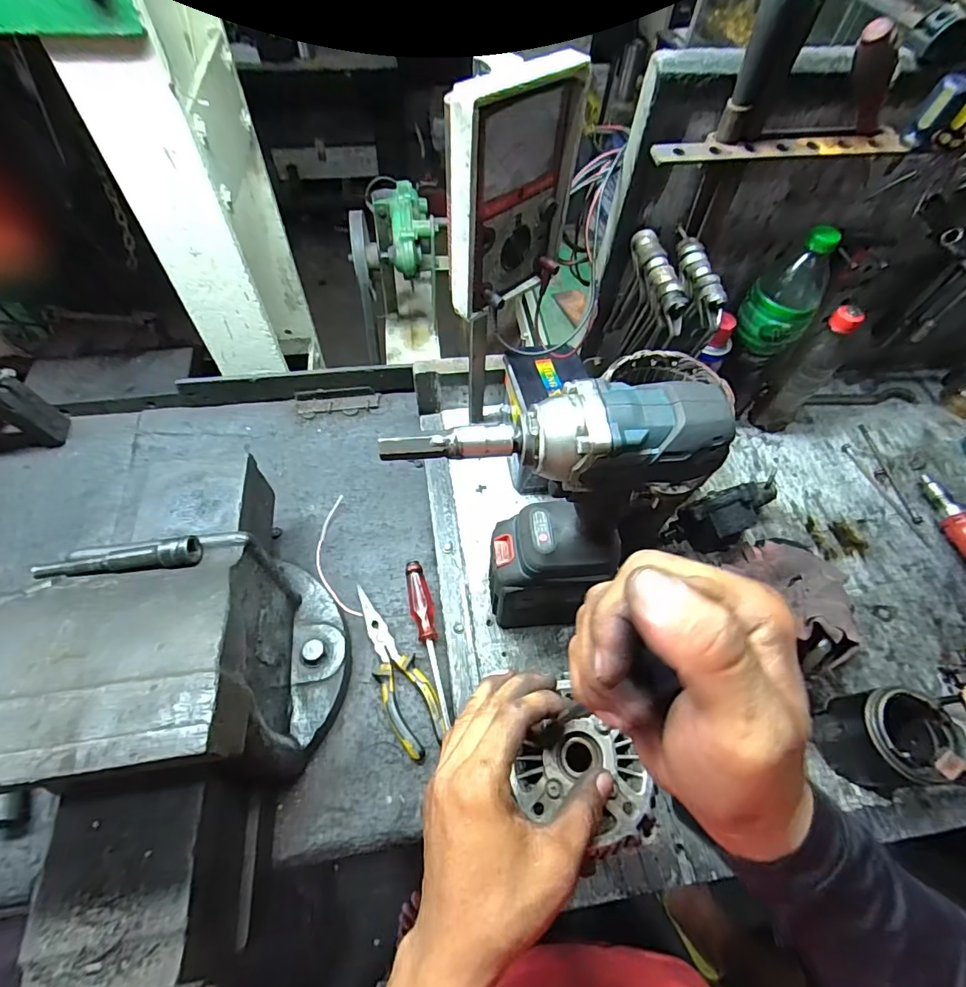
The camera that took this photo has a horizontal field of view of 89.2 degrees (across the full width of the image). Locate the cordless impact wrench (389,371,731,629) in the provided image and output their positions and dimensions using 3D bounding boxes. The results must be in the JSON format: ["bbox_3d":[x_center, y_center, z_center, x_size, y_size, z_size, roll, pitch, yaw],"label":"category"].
[{"bbox_3d":[0.040,0.024,0.394,0.197,0.264,0.070,0,58,-4],"label":"cordless impact wrench"}]

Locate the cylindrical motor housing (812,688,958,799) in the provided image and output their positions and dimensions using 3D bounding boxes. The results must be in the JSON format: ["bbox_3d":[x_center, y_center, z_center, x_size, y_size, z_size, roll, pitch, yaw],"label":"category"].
[{"bbox_3d":[0.375,0.232,0.460,0.072,0.089,0.072,2,58,-3],"label":"cylindrical motor housing"}]

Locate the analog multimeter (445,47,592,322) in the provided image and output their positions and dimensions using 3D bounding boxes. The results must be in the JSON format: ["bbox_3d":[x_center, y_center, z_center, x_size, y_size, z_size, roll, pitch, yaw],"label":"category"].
[{"bbox_3d":[0.025,-0.248,0.412,0.039,0.169,0.131,37,63,18],"label":"analog multimeter"}]

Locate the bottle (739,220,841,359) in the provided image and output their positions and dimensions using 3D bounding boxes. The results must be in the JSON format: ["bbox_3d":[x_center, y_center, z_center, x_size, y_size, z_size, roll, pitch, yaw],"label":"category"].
[{"bbox_3d":[0.349,-0.229,0.558,0.074,0.140,0.064,33,62,16],"label":"bottle"}]

